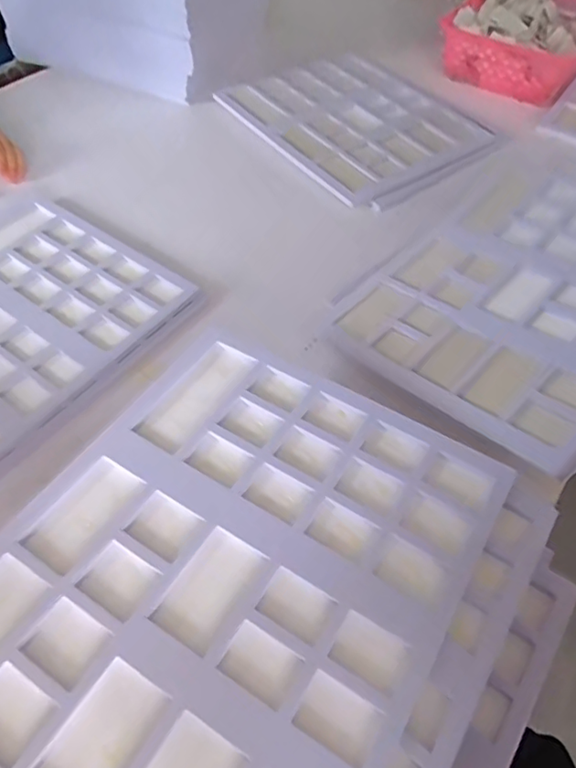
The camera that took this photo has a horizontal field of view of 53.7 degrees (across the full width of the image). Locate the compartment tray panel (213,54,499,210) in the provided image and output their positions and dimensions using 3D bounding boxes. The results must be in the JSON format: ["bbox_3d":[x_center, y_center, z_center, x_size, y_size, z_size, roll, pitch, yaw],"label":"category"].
[{"bbox_3d":[0.125,-0.497,1.055,0.360,0.024,0.423,-28,58,-20],"label":"compartment tray panel"}]

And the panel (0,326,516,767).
[{"bbox_3d":[-0.050,0.150,0.469,0.351,0.021,0.421,27,57,18],"label":"panel"}]

